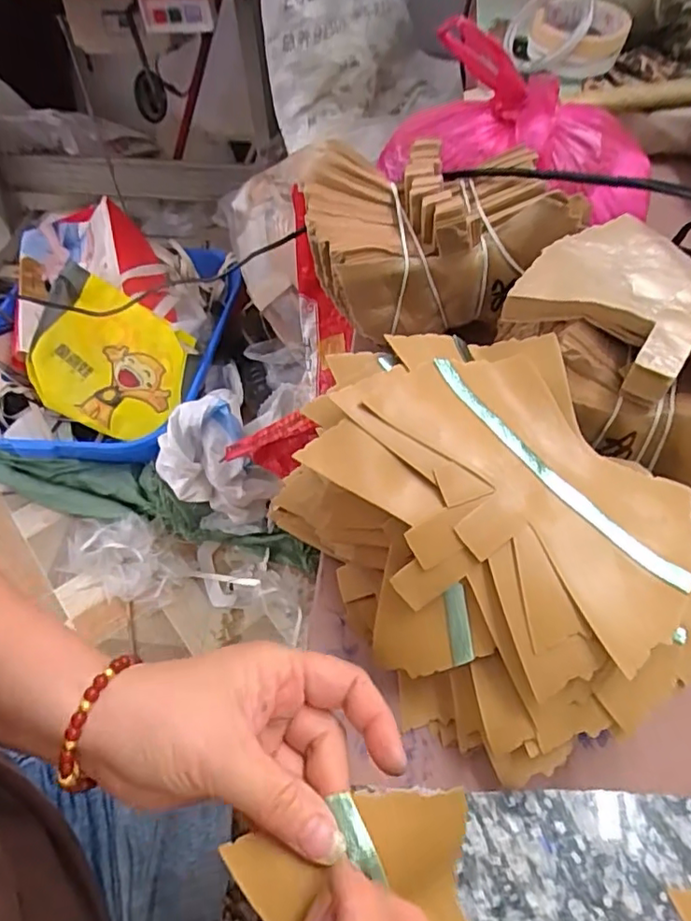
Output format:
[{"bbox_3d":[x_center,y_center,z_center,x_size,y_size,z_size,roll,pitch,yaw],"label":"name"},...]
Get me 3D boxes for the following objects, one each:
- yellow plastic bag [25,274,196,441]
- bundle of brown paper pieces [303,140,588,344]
[{"bbox_3d":[-0.460,-0.190,1.141,0.278,0.061,0.262,29,93,1],"label":"yellow plastic bag"},{"bbox_3d":[0.059,-0.170,0.425,0.171,0.078,0.128,-8,56,-4],"label":"bundle of brown paper pieces"}]

